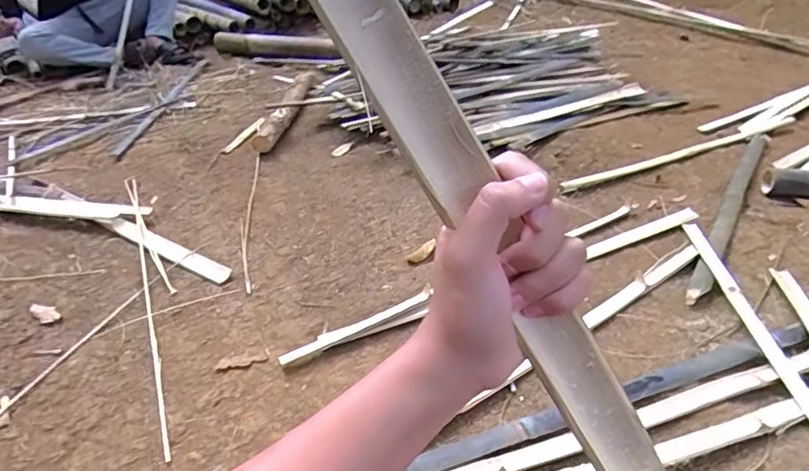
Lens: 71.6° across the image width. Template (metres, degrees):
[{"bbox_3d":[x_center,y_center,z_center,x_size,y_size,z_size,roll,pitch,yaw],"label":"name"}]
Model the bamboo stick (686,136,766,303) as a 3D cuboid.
[{"bbox_3d":[0.806,-0.092,1.367,0.042,0.029,0.920,19,42,30],"label":"bamboo stick"}]

